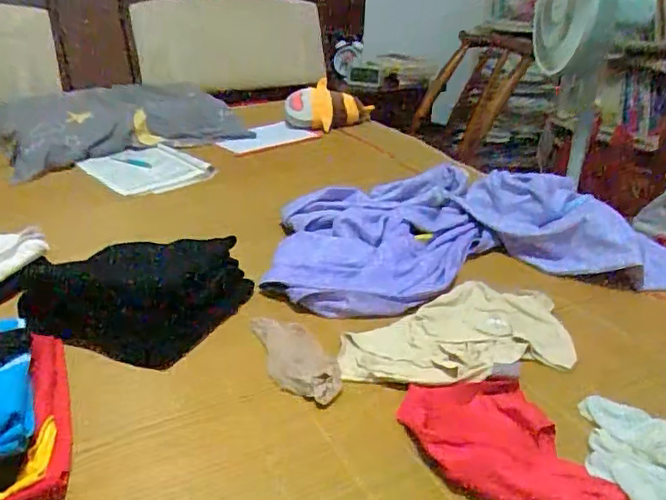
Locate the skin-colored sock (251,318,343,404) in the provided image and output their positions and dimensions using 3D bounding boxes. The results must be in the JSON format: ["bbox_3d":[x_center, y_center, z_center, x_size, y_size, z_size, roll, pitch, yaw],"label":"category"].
[{"bbox_3d":[-0.053,0.128,0.711,0.071,0.017,0.188,-16,33,-26],"label":"skin-colored sock"}]

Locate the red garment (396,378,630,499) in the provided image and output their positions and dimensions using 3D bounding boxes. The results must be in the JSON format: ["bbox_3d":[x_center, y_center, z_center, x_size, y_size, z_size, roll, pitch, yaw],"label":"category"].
[{"bbox_3d":[0.164,0.190,0.558,0.139,0.034,0.209,-11,31,-19],"label":"red garment"}]

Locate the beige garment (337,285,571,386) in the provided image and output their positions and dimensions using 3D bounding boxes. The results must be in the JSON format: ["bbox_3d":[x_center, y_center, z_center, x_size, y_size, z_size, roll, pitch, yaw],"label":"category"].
[{"bbox_3d":[0.172,0.110,0.740,0.329,0.026,0.197,-18,34,-29],"label":"beige garment"}]

